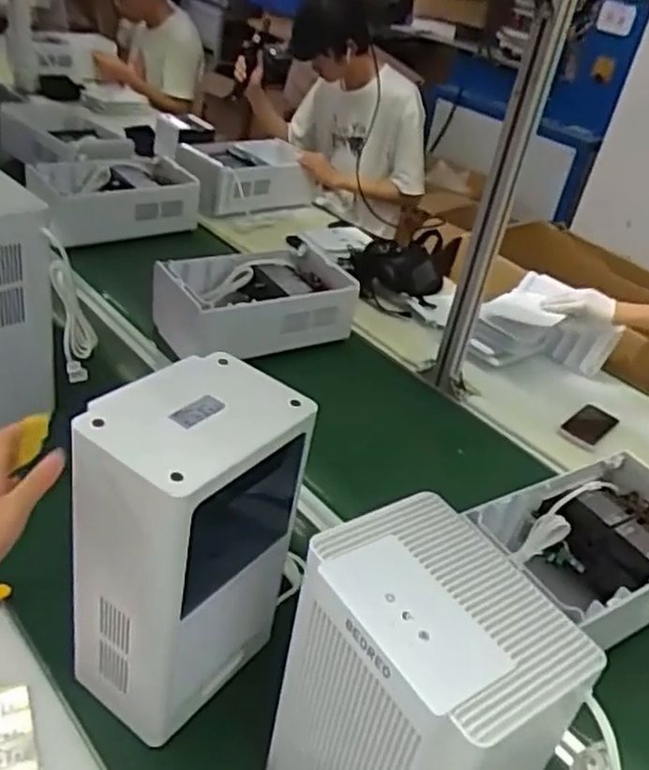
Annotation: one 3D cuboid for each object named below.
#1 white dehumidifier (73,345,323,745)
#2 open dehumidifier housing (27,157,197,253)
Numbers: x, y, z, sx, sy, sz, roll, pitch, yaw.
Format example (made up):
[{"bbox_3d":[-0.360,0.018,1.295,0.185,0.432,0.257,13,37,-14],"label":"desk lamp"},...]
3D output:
[{"bbox_3d":[-0.141,0.168,0.736,0.147,0.338,0.207,27,36,23],"label":"white dehumidifier"},{"bbox_3d":[-0.525,-0.459,1.747,0.386,0.147,0.248,-18,42,-33],"label":"open dehumidifier housing"}]

